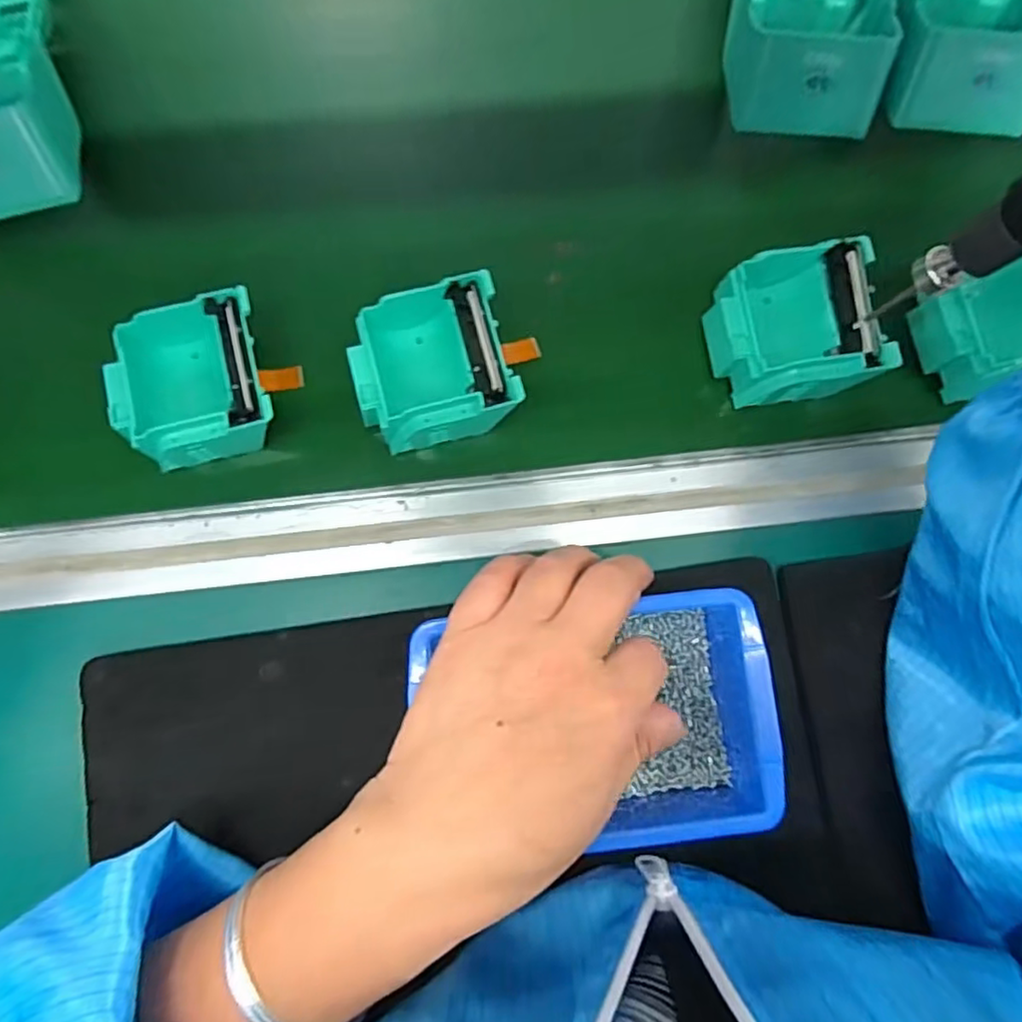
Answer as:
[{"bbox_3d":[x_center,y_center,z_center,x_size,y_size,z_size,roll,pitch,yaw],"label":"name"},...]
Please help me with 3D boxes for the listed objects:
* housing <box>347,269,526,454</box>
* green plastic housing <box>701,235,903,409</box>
[{"bbox_3d":[-0.041,-0.075,0.332,0.078,0.035,0.075,-15,82,-2],"label":"housing"},{"bbox_3d":[0.149,-0.099,0.341,0.081,0.040,0.078,-10,82,-2],"label":"green plastic housing"}]

